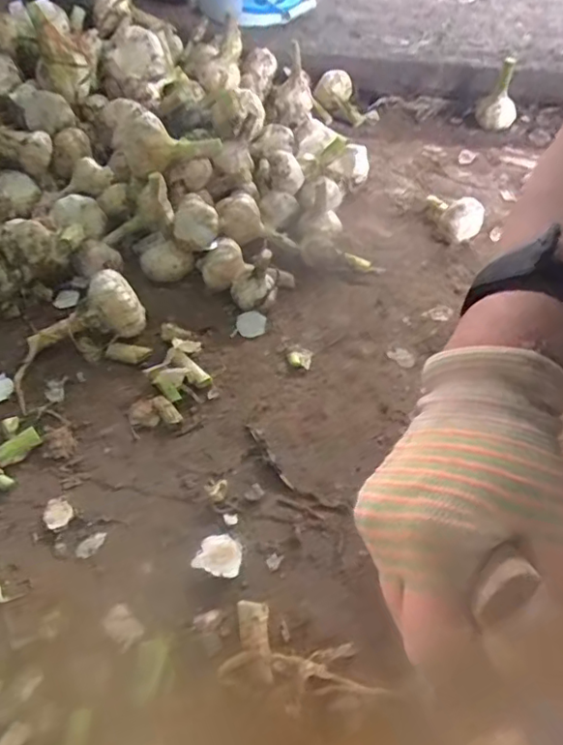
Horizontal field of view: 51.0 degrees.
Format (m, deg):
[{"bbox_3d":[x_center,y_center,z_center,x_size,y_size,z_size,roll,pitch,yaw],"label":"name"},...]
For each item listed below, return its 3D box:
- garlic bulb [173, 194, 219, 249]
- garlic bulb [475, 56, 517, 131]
[{"bbox_3d":[-0.101,-0.173,0.698,0.050,0.048,0.062,-3,46,-7],"label":"garlic bulb"},{"bbox_3d":[0.367,-0.463,0.991,0.063,0.097,0.069,19,47,14],"label":"garlic bulb"}]

